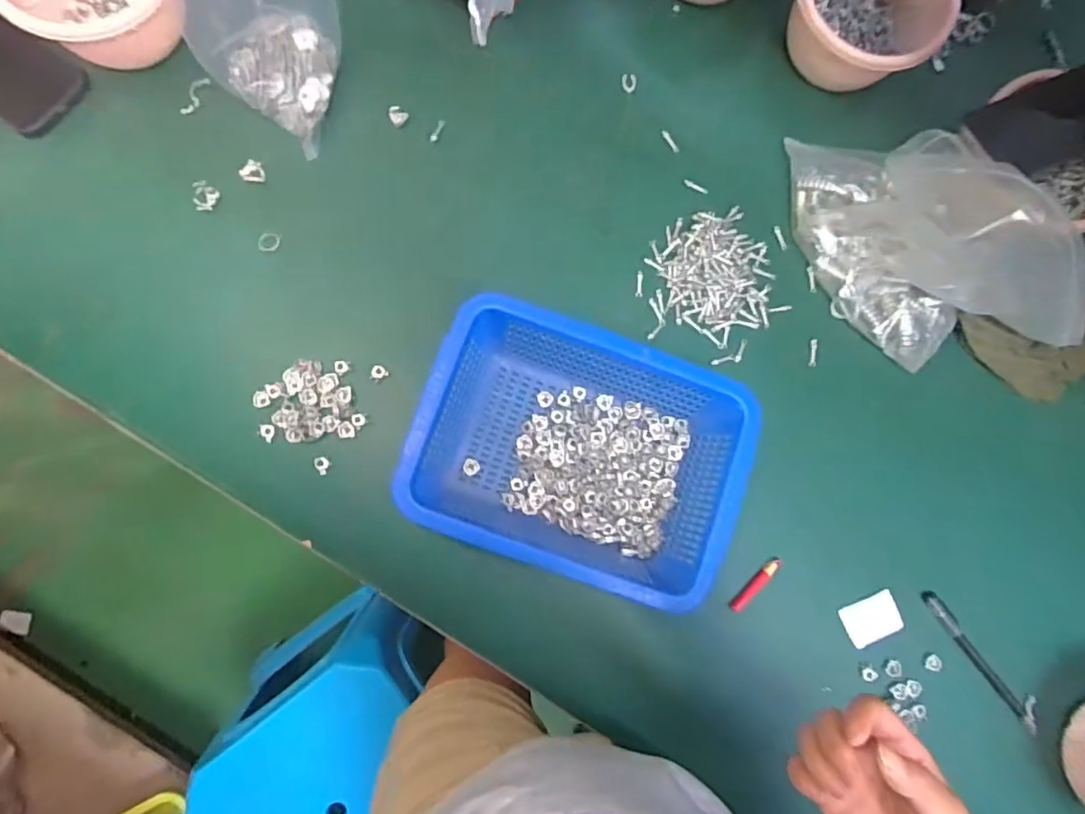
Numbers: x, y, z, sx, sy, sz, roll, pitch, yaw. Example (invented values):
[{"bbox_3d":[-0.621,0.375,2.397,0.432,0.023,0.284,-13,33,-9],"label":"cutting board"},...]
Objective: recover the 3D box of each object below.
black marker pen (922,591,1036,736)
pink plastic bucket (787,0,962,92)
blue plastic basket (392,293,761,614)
[{"bbox_3d":[0.418,0.244,0.596,0.016,0.008,0.164,-37,88,-7],"label":"black marker pen"},{"bbox_3d":[0.305,-0.380,0.603,0.144,0.091,0.152,-40,88,-7],"label":"pink plastic bucket"},{"bbox_3d":[0.028,0.037,0.537,0.266,0.092,0.193,22,83,-2],"label":"blue plastic basket"}]

